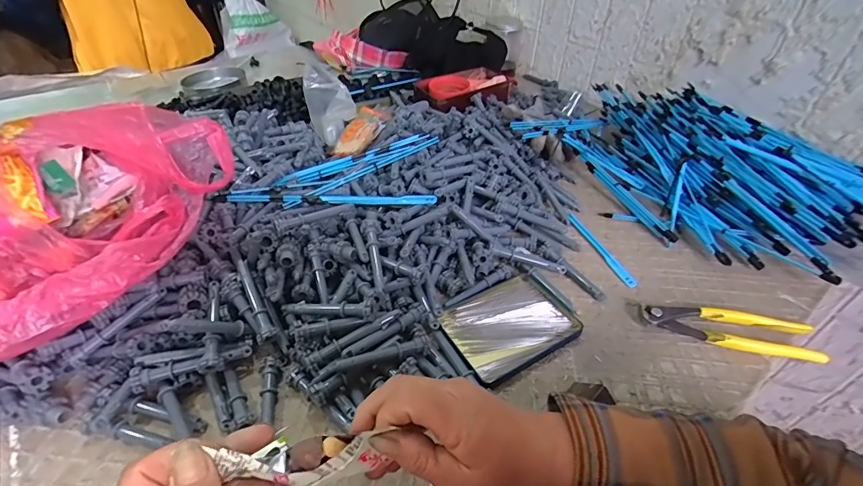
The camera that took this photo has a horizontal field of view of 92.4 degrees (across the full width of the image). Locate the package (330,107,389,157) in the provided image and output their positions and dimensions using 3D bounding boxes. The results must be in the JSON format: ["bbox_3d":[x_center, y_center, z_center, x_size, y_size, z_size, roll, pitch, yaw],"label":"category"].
[{"bbox_3d":[-0.109,-0.173,0.649,0.058,0.025,0.110,17,43,17],"label":"package"}]

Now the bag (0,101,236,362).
[{"bbox_3d":[-0.336,-0.033,0.372,0.293,0.109,0.181,-31,51,-31],"label":"bag"}]

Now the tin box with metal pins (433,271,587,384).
[{"bbox_3d":[0.081,0.087,0.439,0.133,0.016,0.094,-21,46,-23],"label":"tin box with metal pins"}]

